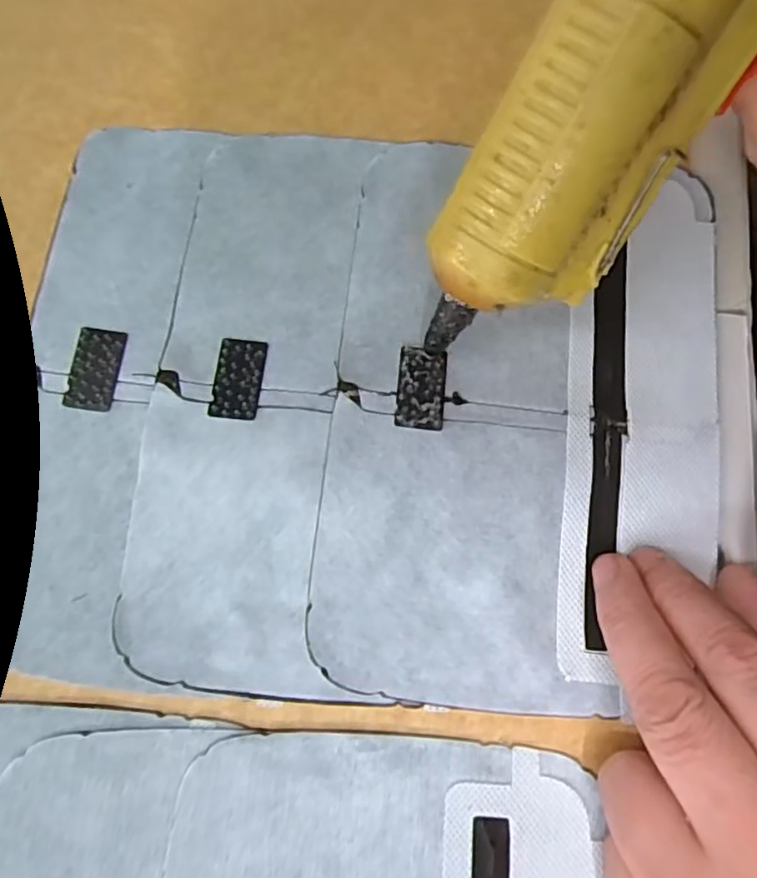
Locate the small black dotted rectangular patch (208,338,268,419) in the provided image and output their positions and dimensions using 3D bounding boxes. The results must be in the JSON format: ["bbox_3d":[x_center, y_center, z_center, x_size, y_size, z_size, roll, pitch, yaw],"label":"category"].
[{"bbox_3d":[-0.048,-0.021,0.205,0.016,0.004,0.029,6,77,0],"label":"small black dotted rectangular patch"}]

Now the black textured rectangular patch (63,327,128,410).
[{"bbox_3d":[-0.097,-0.024,0.208,0.016,0.004,0.029,8,77,0],"label":"black textured rectangular patch"}]

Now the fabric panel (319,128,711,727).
[{"bbox_3d":[0.050,-0.008,0.207,0.128,0.006,0.185,8,78,-1],"label":"fabric panel"}]

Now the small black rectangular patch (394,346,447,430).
[{"bbox_3d":[0.014,-0.017,0.204,0.016,0.004,0.028,5,77,0],"label":"small black rectangular patch"}]

